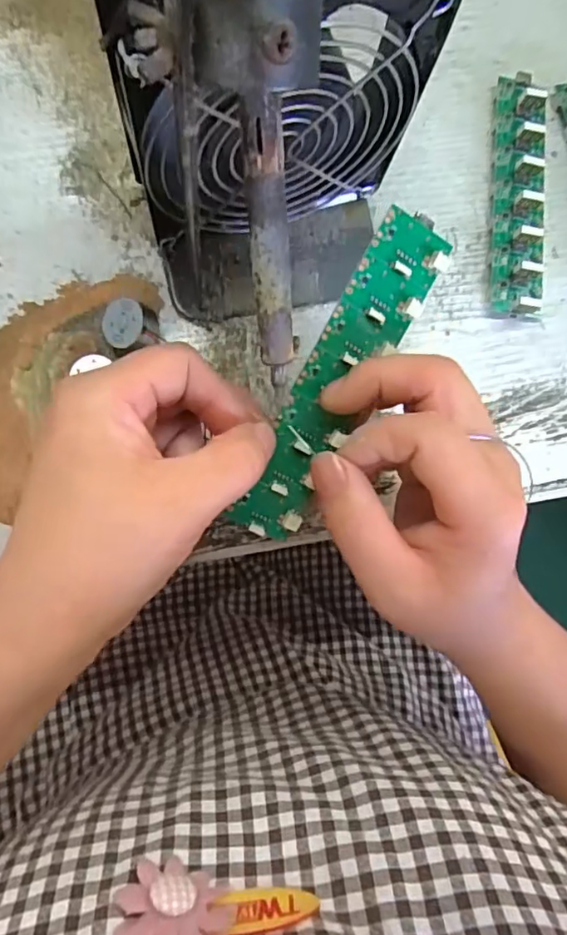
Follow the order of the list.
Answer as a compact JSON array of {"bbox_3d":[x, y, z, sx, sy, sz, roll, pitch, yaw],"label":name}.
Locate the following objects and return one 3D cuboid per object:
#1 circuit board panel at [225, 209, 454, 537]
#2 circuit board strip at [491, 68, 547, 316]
[{"bbox_3d":[0.021,-0.033,0.227,0.029,0.007,0.137,27,100,-3],"label":"circuit board panel"},{"bbox_3d":[0.130,-0.150,0.308,0.030,0.017,0.137,5,82,-6],"label":"circuit board strip"}]

